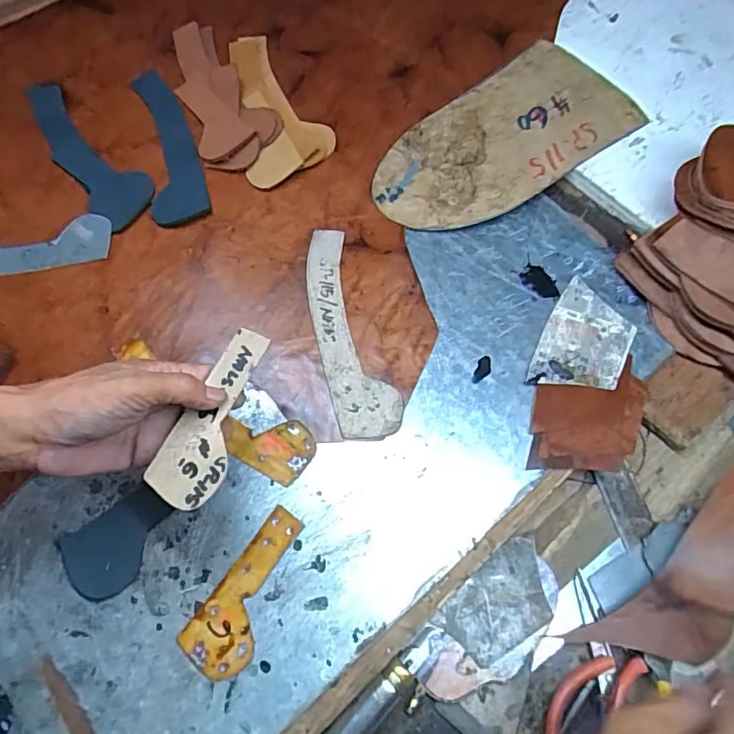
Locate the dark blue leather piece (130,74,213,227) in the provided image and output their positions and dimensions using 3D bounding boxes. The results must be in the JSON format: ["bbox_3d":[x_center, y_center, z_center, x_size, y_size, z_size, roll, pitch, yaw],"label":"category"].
[{"bbox_3d":[-0.207,-0.233,0.539,0.054,0.008,0.205,-16,69,-4],"label":"dark blue leather piece"}]

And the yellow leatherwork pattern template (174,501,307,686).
[{"bbox_3d":[-0.084,0.168,0.383,0.051,0.004,0.117,33,69,15],"label":"yellow leatherwork pattern template"}]

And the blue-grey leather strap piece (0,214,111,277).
[{"bbox_3d":[-0.350,-0.109,0.493,0.199,0.008,0.052,-9,76,-2],"label":"blue-grey leather strap piece"}]

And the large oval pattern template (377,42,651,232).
[{"bbox_3d":[0.138,-0.233,0.535,0.277,0.011,0.142,-35,74,-7],"label":"large oval pattern template"}]

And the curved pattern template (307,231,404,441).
[{"bbox_3d":[-0.022,-0.035,0.466,0.054,0.010,0.208,-15,69,-11],"label":"curved pattern template"}]

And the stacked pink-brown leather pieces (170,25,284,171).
[{"bbox_3d":[-0.169,-0.302,0.554,0.085,0.019,0.220,-28,74,-8],"label":"stacked pink-brown leather pieces"}]

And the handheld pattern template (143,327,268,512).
[{"bbox_3d":[-0.101,0.032,0.349,0.052,0.005,0.125,18,68,21],"label":"handheld pattern template"}]

